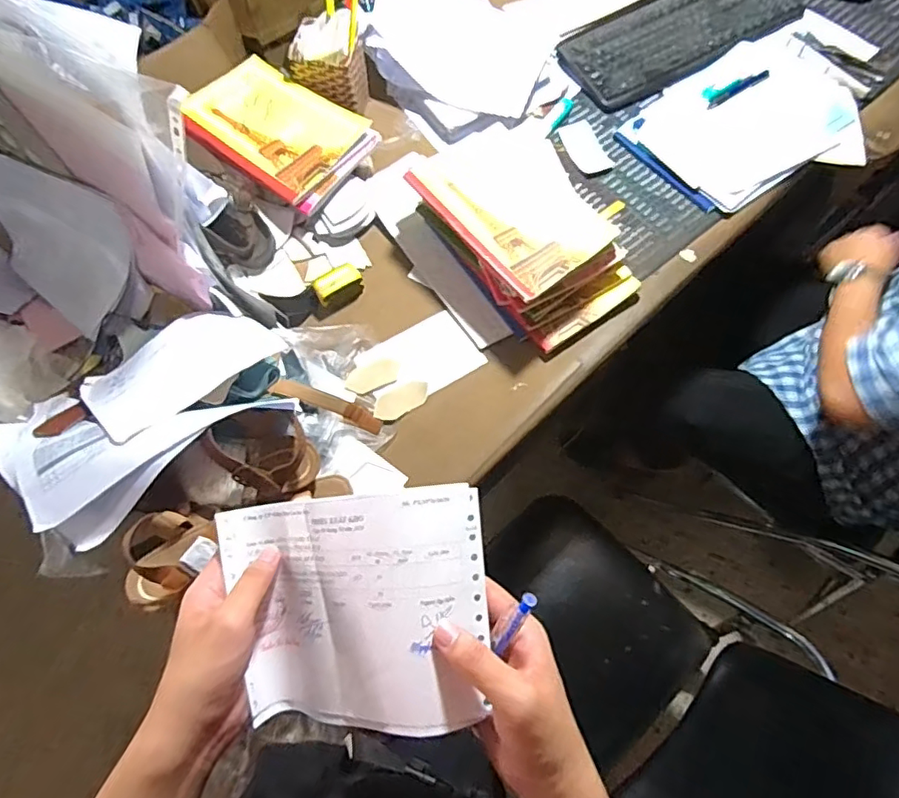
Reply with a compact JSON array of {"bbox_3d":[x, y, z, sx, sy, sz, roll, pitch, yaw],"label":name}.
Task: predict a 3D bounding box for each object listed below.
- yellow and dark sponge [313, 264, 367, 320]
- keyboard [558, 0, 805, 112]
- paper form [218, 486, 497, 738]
[{"bbox_3d":[-0.158,-0.153,0.806,0.078,0.039,0.044,-24,70,-9],"label":"yellow and dark sponge"},{"bbox_3d":[0.412,-0.649,1.005,0.462,0.025,0.164,-31,71,-11],"label":"keyboard"},{"bbox_3d":[-0.069,0.141,0.389,0.187,0.046,0.147,-12,80,27],"label":"paper form"}]

